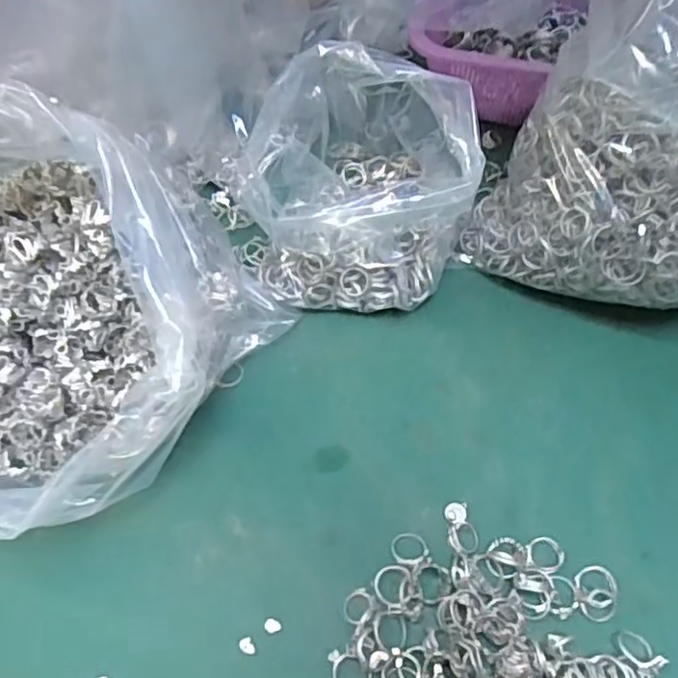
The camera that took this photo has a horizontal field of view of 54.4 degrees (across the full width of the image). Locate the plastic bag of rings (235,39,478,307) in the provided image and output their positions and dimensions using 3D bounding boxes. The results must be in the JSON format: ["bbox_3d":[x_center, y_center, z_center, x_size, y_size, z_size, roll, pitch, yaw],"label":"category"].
[{"bbox_3d":[0.015,-0.100,0.445,0.144,0.148,0.121,10,55,5],"label":"plastic bag of rings"}]

